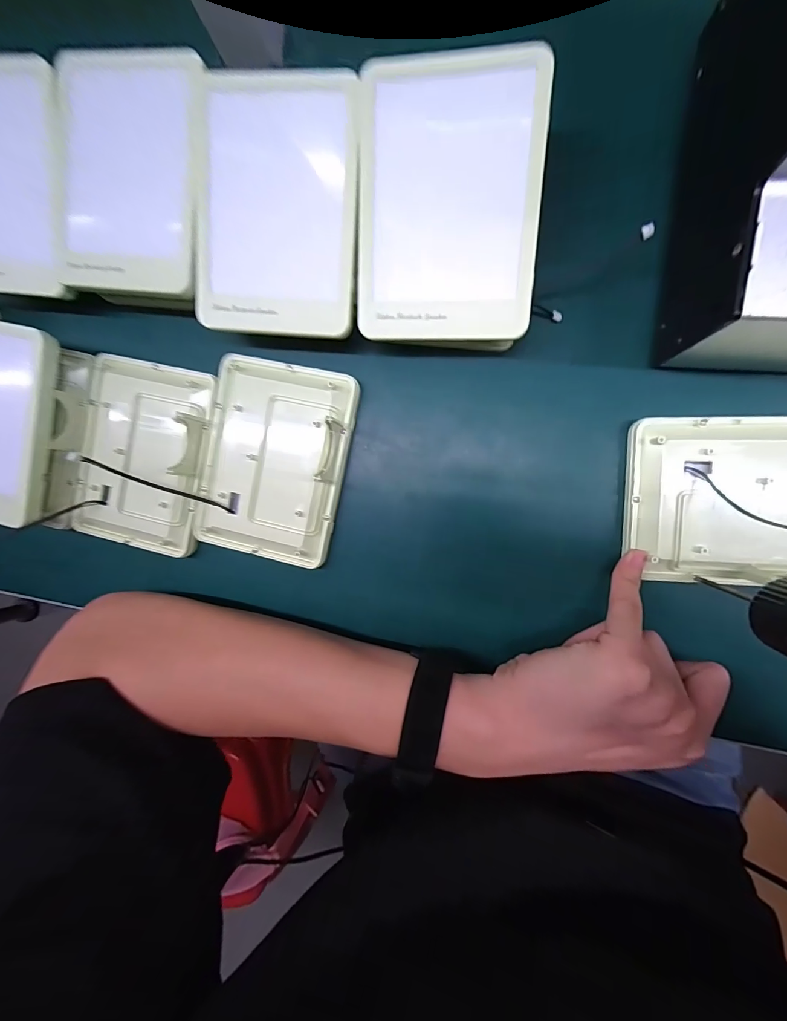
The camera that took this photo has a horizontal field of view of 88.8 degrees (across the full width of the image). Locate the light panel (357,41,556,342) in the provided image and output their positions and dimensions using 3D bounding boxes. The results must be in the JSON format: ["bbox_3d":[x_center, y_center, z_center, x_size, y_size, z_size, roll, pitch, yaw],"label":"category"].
[{"bbox_3d":[0.030,-0.169,0.225,0.099,0.007,0.137,4,103,10],"label":"light panel"}]

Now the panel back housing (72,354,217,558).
[{"bbox_3d":[-0.184,-0.039,0.286,0.096,0.016,0.131,14,93,8],"label":"panel back housing"}]

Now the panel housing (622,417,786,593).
[{"bbox_3d":[0.212,-0.005,0.236,0.135,0.016,0.097,2,92,9],"label":"panel housing"}]

